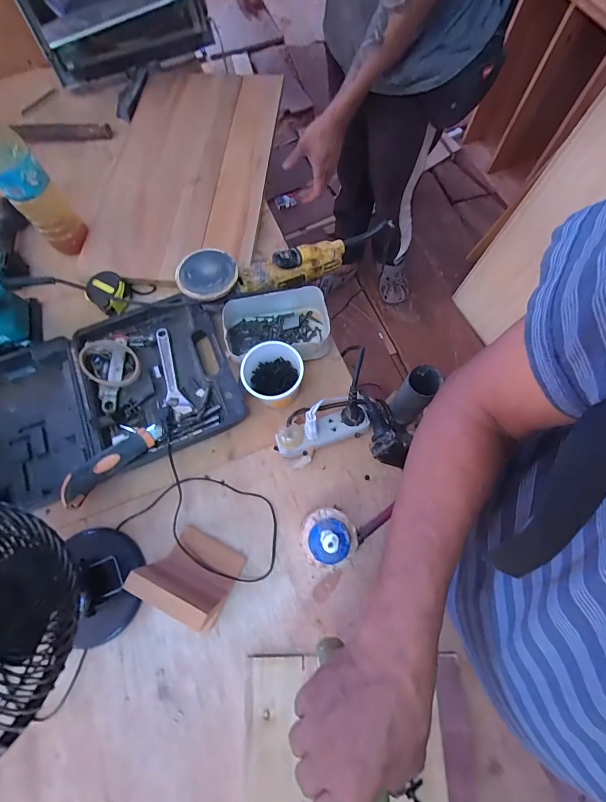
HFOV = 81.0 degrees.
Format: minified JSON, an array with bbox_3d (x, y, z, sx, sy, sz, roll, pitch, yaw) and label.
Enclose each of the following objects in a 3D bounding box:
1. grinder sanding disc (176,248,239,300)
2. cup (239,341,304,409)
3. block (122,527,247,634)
[{"bbox_3d":[-0.156,-0.208,0.575,0.095,0.010,0.097,-10,72,-6],"label":"grinder sanding disc"},{"bbox_3d":[-0.048,-0.033,0.567,0.093,0.081,0.093,1,71,-2],"label":"cup"},{"bbox_3d":[-0.143,0.221,0.458,0.104,0.118,0.087,24,70,7],"label":"block"}]

